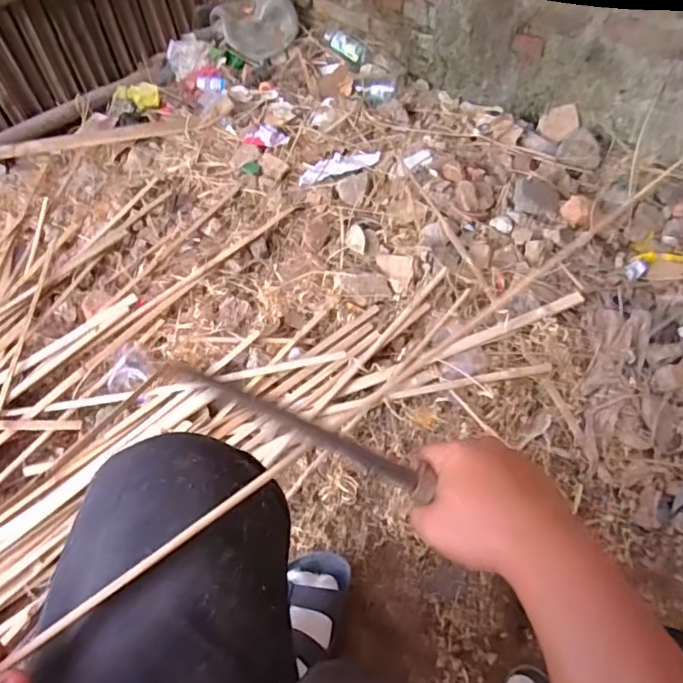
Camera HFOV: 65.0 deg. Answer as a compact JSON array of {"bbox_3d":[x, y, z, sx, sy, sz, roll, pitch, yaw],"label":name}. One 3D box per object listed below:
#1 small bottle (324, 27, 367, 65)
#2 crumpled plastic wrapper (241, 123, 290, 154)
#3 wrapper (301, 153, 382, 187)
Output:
[{"bbox_3d":[0.009,-0.819,1.475,0.058,0.039,0.184,-30,58,-16],"label":"small bottle"},{"bbox_3d":[-0.177,-0.488,1.289,0.095,0.009,0.080,30,63,20],"label":"crumpled plastic wrapper"},{"bbox_3d":[-0.011,-0.410,1.241,0.198,0.014,0.083,-20,58,-10],"label":"wrapper"}]

